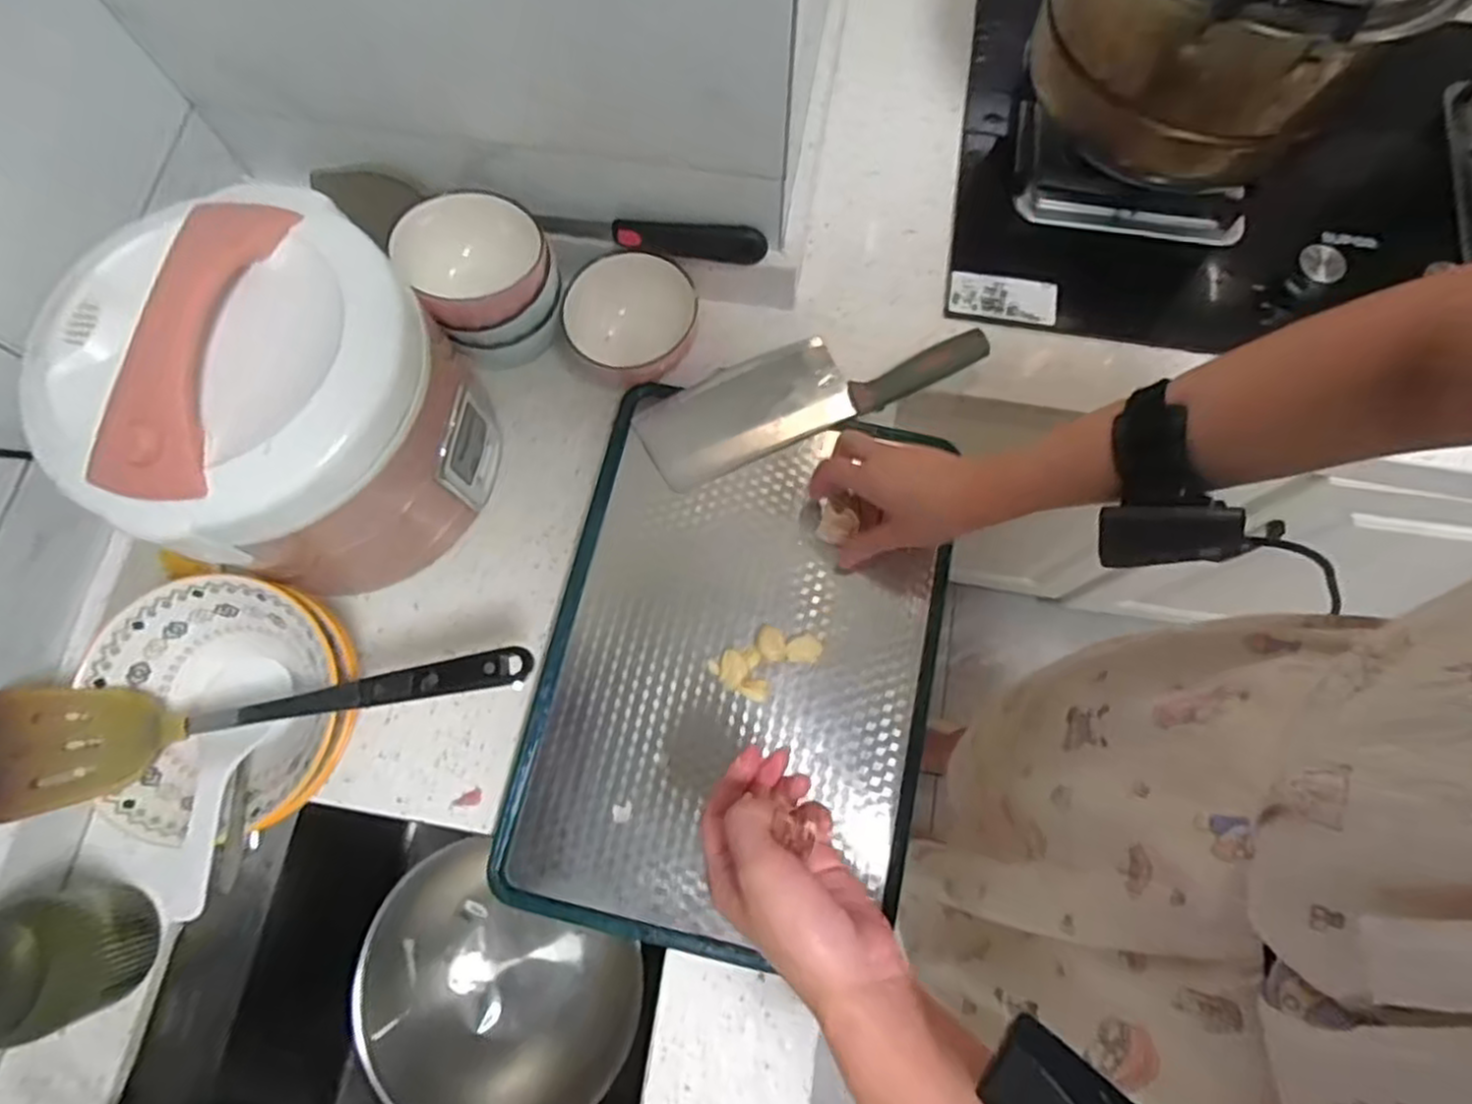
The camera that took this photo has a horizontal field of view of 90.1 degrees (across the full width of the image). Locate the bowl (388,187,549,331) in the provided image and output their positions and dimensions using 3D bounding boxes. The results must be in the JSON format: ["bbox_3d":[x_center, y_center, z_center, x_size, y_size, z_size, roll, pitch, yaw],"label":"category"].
[{"bbox_3d":[-0.202,-0.228,0.580,0.108,0.052,0.102,0,75,1],"label":"bowl"}]

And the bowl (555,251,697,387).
[{"bbox_3d":[-0.093,-0.196,0.641,0.112,0.061,0.105,0,75,1],"label":"bowl"}]

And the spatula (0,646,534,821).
[{"bbox_3d":[-0.312,0.118,0.484,0.352,0.038,0.078,-4,75,0],"label":"spatula"}]

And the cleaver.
[{"bbox_3d":[0.061,-0.146,0.639,0.294,0.036,0.097,-22,76,-5],"label":"cleaver"}]

